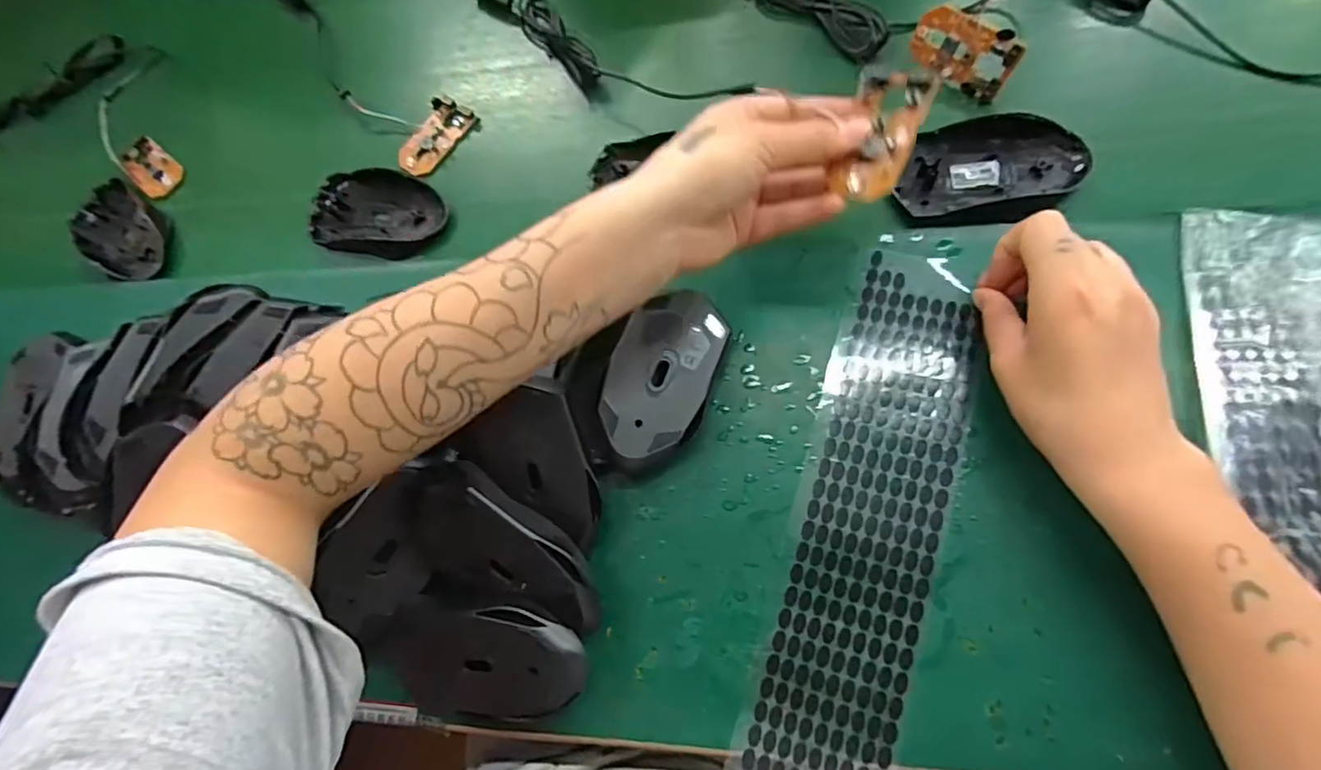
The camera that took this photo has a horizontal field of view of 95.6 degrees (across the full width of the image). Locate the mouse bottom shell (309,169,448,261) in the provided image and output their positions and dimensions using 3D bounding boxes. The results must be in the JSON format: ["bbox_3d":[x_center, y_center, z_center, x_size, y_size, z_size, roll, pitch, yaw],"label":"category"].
[{"bbox_3d":[-0.214,-0.134,0.460,0.111,0.025,0.065,10,70,6],"label":"mouse bottom shell"}]

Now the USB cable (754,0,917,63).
[{"bbox_3d":[0.098,-0.279,0.446,0.164,0.037,0.037,40,76,15],"label":"USB cable"}]

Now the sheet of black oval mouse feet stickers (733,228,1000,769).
[{"bbox_3d":[0.119,0.071,0.339,0.078,0.006,0.345,14,78,15],"label":"sheet of black oval mouse feet stickers"}]

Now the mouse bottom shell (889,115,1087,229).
[{"bbox_3d":[0.208,-0.134,0.376,0.108,0.026,0.069,-1,69,2],"label":"mouse bottom shell"}]

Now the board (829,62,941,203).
[{"bbox_3d":[0.110,-0.126,0.297,0.035,0.012,0.071,18,84,9],"label":"board"}]

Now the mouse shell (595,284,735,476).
[{"bbox_3d":[0.000,-0.001,0.361,0.060,0.031,0.111,20,72,10],"label":"mouse shell"}]

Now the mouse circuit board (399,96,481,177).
[{"bbox_3d":[-0.177,-0.194,0.472,0.038,0.014,0.066,30,74,13],"label":"mouse circuit board"}]

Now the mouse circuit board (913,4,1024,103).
[{"bbox_3d":[0.199,-0.219,0.395,0.068,0.040,0.008,38,45,17],"label":"mouse circuit board"}]

